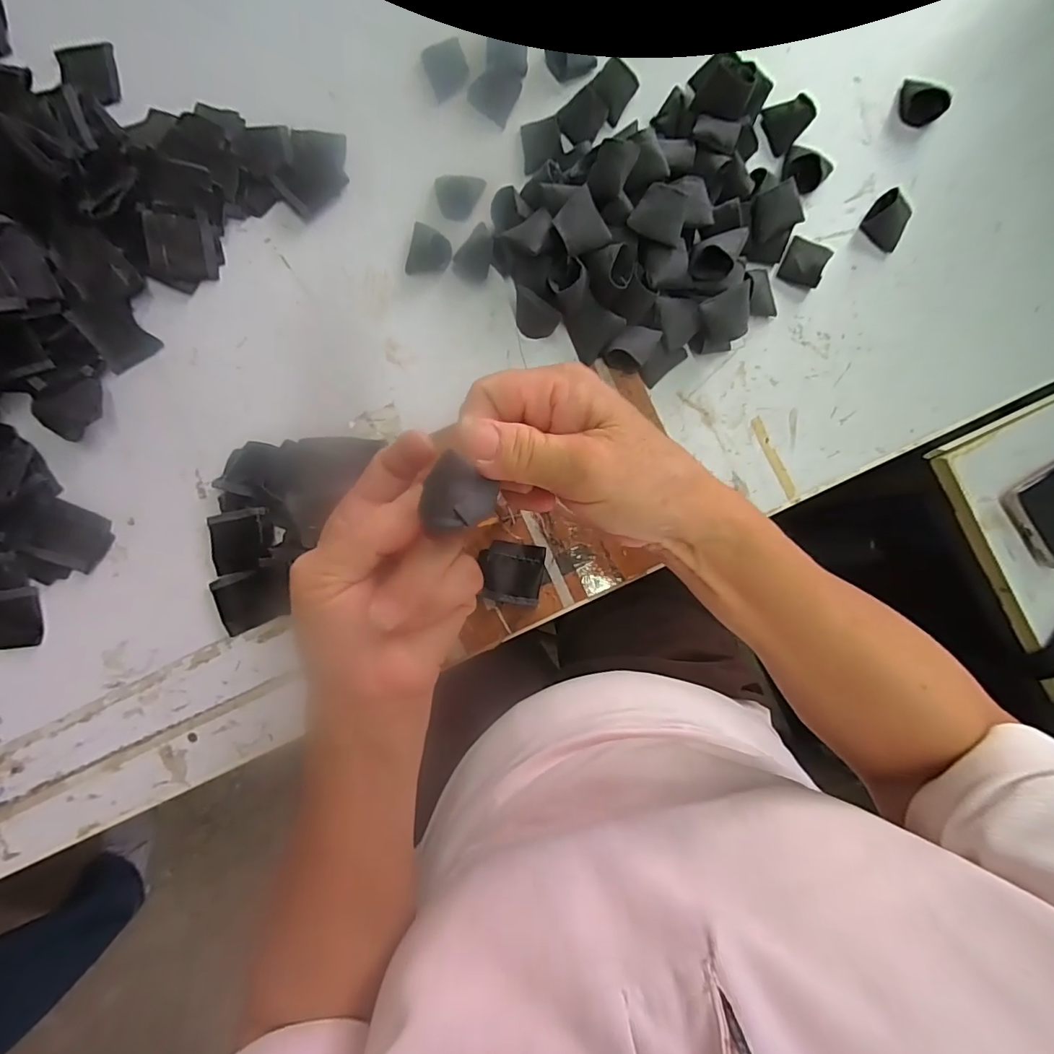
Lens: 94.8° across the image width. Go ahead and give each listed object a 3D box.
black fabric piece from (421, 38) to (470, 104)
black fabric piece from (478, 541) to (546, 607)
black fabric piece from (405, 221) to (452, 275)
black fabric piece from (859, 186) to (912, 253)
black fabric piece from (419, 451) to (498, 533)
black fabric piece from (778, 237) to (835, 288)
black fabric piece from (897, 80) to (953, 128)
[{"bbox_3d":[-0.071,-0.406,0.428,0.035,0.007,0.045,-22,87,-2],"label":"black fabric piece"},{"bbox_3d":[-0.011,0.037,0.393,0.048,0.008,0.048,9,87,-1],"label":"black fabric piece"},{"bbox_3d":[-0.085,-0.236,0.417,0.036,0.024,0.030,14,87,0],"label":"black fabric piece"},{"bbox_3d":[0.313,-0.264,0.417,0.038,0.024,0.027,42,87,1],"label":"black fabric piece"},{"bbox_3d":[-0.025,-0.010,0.179,0.030,0.006,0.027,31,81,-41],"label":"black fabric piece"},{"bbox_3d":[0.241,-0.228,0.416,0.035,0.016,0.039,27,87,1],"label":"black fabric piece"},{"bbox_3d":[0.347,-0.376,0.424,0.043,0.021,0.023,45,87,2],"label":"black fabric piece"}]

